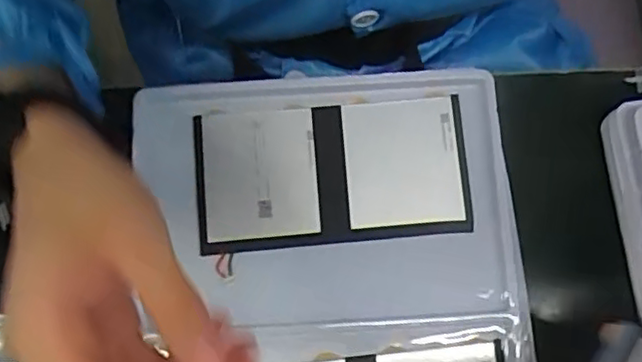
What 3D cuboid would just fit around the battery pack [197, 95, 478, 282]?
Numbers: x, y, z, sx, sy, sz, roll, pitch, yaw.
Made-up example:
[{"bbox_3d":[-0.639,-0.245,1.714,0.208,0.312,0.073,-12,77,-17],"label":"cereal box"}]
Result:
[{"bbox_3d":[0.006,-0.005,0.420,0.172,0.008,0.092,-5,81,1],"label":"battery pack"}]

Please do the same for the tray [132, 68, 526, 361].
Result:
[{"bbox_3d":[0.004,0.090,0.398,0.231,0.014,0.326,-2,82,2],"label":"tray"}]

